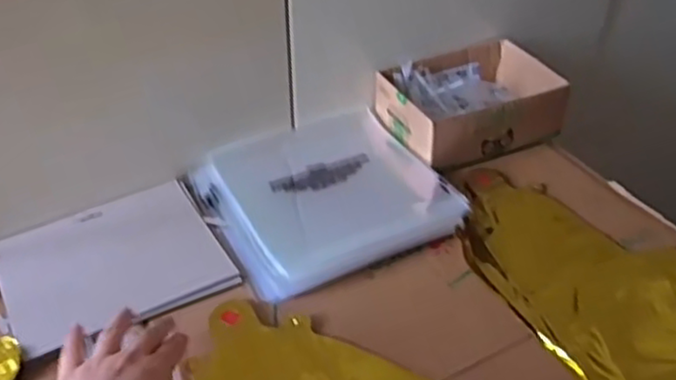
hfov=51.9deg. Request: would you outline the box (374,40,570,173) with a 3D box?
[{"bbox_3d":[0.149,-0.098,0.803,0.187,0.071,0.138,-18,44,-20],"label":"box"}]

